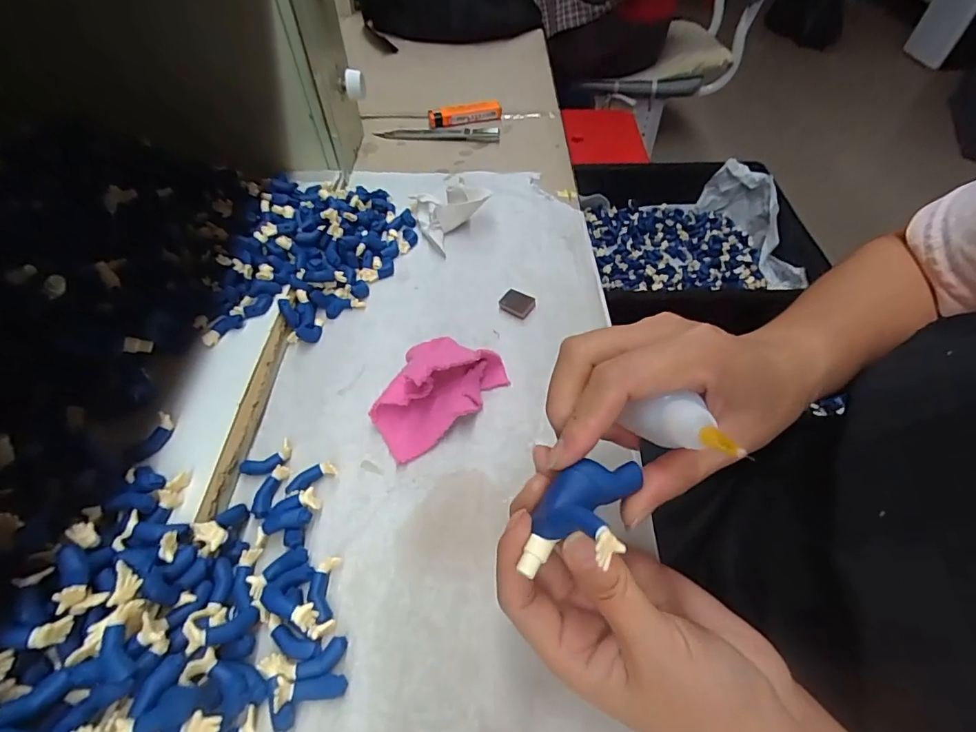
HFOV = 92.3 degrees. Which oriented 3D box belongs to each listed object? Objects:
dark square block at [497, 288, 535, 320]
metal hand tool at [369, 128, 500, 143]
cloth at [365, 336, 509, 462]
[{"bbox_3d":[0.022,-0.046,0.345,0.023,0.006,0.022,26,57,20],"label":"dark square block"},{"bbox_3d":[-0.054,-0.251,0.505,0.133,0.011,0.021,5,52,5],"label":"metal hand tool"},{"bbox_3d":[-0.031,0.009,0.284,0.085,0.039,0.052,-30,57,-21],"label":"cloth"}]

